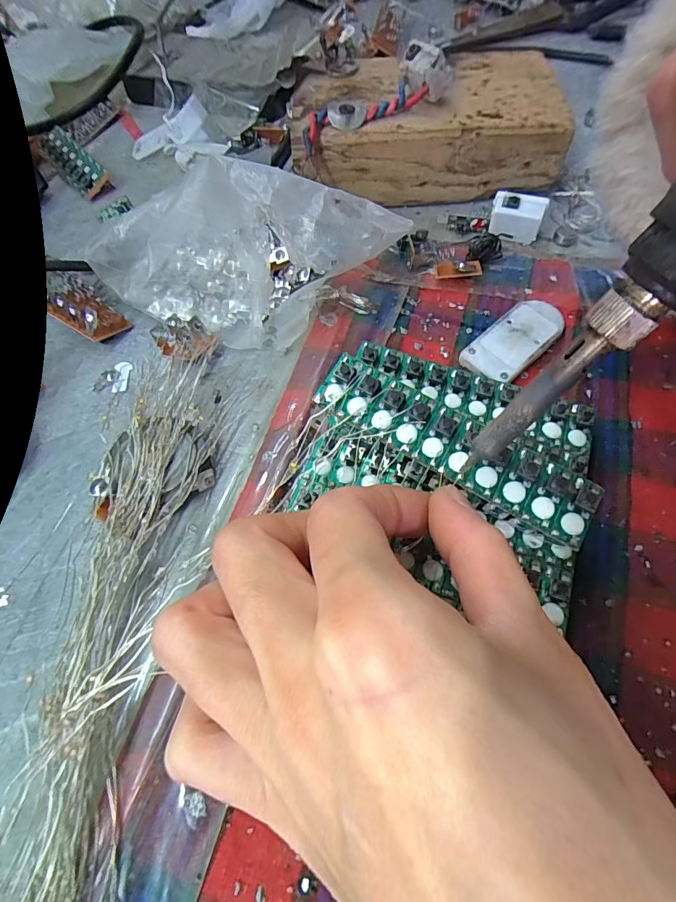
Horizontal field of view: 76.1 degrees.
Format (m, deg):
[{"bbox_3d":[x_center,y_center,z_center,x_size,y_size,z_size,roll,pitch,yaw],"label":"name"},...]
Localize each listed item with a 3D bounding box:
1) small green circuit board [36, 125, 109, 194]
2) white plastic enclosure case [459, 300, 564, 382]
[{"bbox_3d":[-0.166,-0.182,0.270,0.018,0.011,0.063,-38,67,-16],"label":"small green circuit board"},{"bbox_3d":[0.079,-0.049,0.192,0.050,0.008,0.024,-40,68,-17],"label":"white plastic enclosure case"}]

